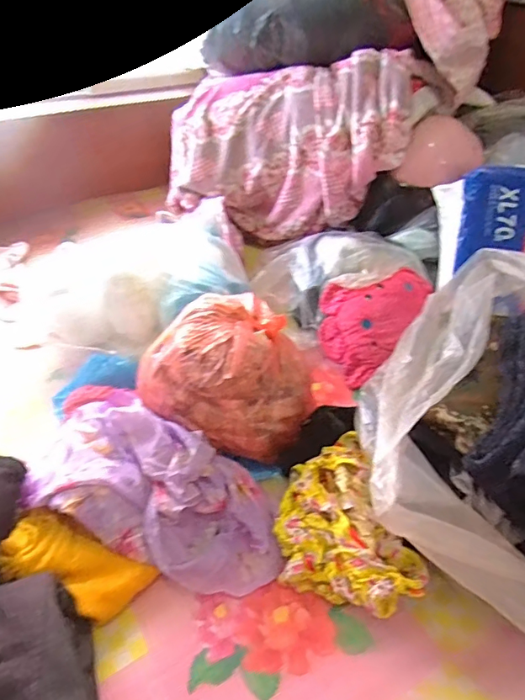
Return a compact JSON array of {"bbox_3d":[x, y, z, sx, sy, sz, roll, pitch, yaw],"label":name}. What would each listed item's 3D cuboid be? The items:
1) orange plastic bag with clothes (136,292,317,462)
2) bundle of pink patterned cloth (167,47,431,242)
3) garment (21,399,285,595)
[{"bbox_3d":[-0.053,0.021,0.832,0.280,0.163,0.273,22,45,22],"label":"orange plastic bag with clothes"},{"bbox_3d":[0.054,-0.545,1.291,0.681,0.427,0.222,18,44,18],"label":"bundle of pink patterned cloth"},{"bbox_3d":[-0.159,0.209,0.737,0.404,0.114,0.210,15,43,16],"label":"garment"}]

